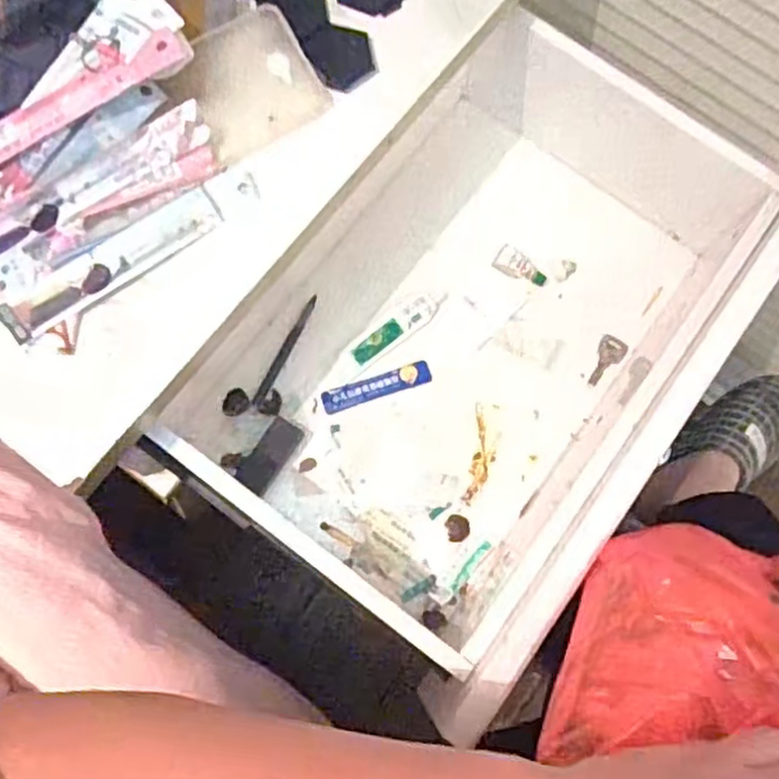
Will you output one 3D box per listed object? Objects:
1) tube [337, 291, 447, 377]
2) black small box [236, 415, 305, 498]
[{"bbox_3d":[0.002,-0.054,0.648,0.112,0.009,0.027,-35,78,-10],"label":"tube"},{"bbox_3d":[-0.100,0.055,0.615,0.029,0.009,0.064,35,80,-11],"label":"black small box"}]

